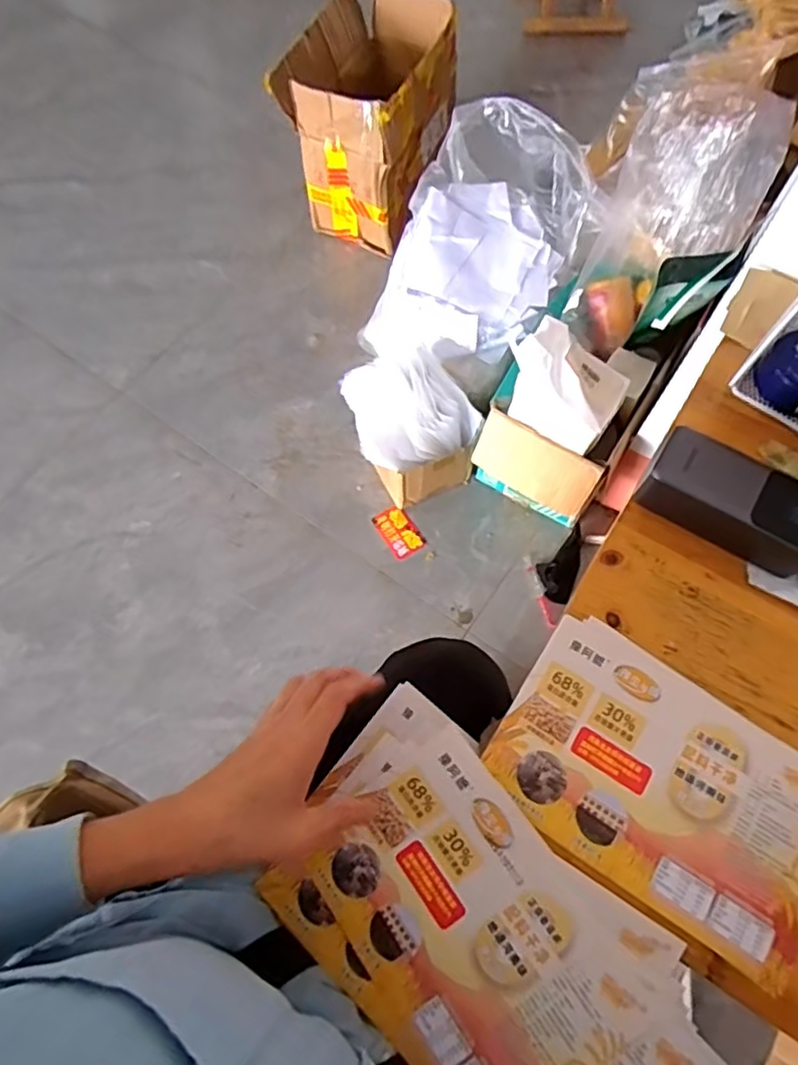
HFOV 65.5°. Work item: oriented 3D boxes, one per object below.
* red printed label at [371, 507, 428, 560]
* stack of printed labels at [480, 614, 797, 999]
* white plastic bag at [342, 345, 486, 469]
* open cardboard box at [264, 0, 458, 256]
[{"bbox_3d":[-0.002,-0.002,1.059,0.059,0.009,0.090,-35,71,-13],"label":"red printed label"},{"bbox_3d":[0.180,0.170,0.420,0.221,0.007,0.144,33,71,14],"label":"stack of printed labels"},{"bbox_3d":[0.008,-0.195,0.952,0.171,0.093,0.179,-25,69,-10],"label":"white plastic bag"},{"bbox_3d":[-0.040,-0.764,1.184,0.236,0.308,0.332,25,69,11],"label":"open cardboard box"}]

